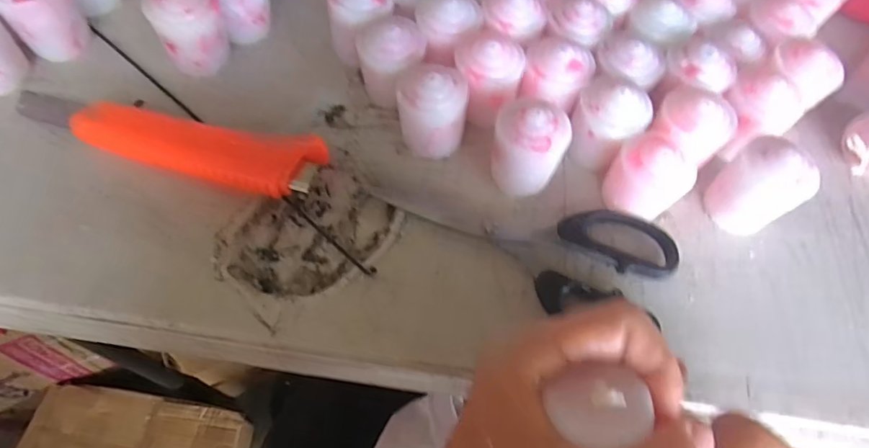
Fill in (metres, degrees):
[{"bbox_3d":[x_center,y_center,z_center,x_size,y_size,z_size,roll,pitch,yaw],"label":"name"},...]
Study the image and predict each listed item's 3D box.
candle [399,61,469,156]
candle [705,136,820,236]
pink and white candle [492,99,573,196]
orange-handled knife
[{"bbox_3d":[0.000,-0.065,0.283,0.036,0.048,0.038,10,64,1],"label":"candle"},{"bbox_3d":[0.169,-0.019,0.270,0.034,0.050,0.037,1,64,-3],"label":"candle"},{"bbox_3d":[0.048,-0.038,0.271,0.036,0.047,0.033,1,64,-3],"label":"pink and white candle"},{"bbox_3d":[-0.148,-0.045,0.278,0.177,0.023,0.034,13,64,3],"label":"orange-handled knife"}]

